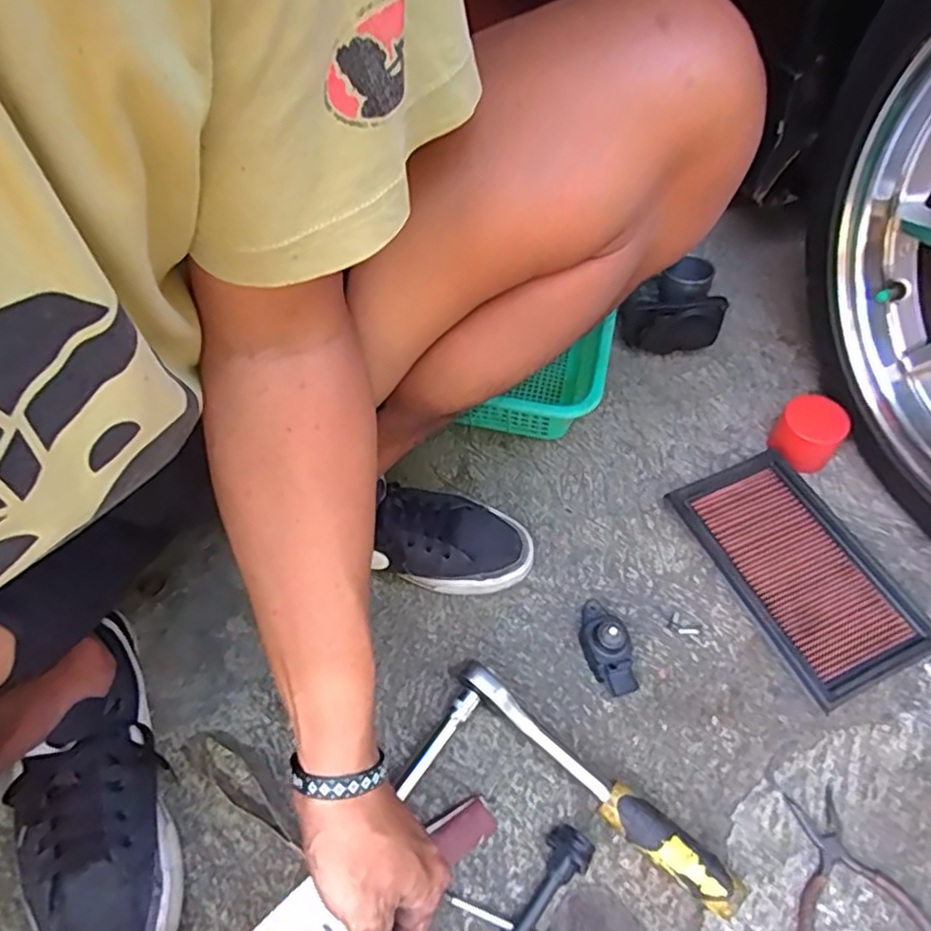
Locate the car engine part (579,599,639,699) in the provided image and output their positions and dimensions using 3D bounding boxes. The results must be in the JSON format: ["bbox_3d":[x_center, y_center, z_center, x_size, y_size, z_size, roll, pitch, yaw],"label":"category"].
[{"bbox_3d":[0.124,0.159,0.575,0.036,0.046,0.084,-10,54,-4],"label":"car engine part"}]

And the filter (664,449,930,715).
[{"bbox_3d":[0.317,0.098,0.622,0.137,0.039,0.231,-21,56,-11],"label":"filter"}]

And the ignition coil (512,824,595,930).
[{"bbox_3d":[0.047,0.319,0.468,0.031,0.031,0.117,32,60,27],"label":"ignition coil"}]

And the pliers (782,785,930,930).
[{"bbox_3d":[0.285,0.307,0.485,0.100,0.008,0.113,-7,54,-2],"label":"pliers"}]

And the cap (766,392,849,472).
[{"bbox_3d":[0.363,-0.030,0.691,0.065,0.054,0.078,33,62,24],"label":"cap"}]

